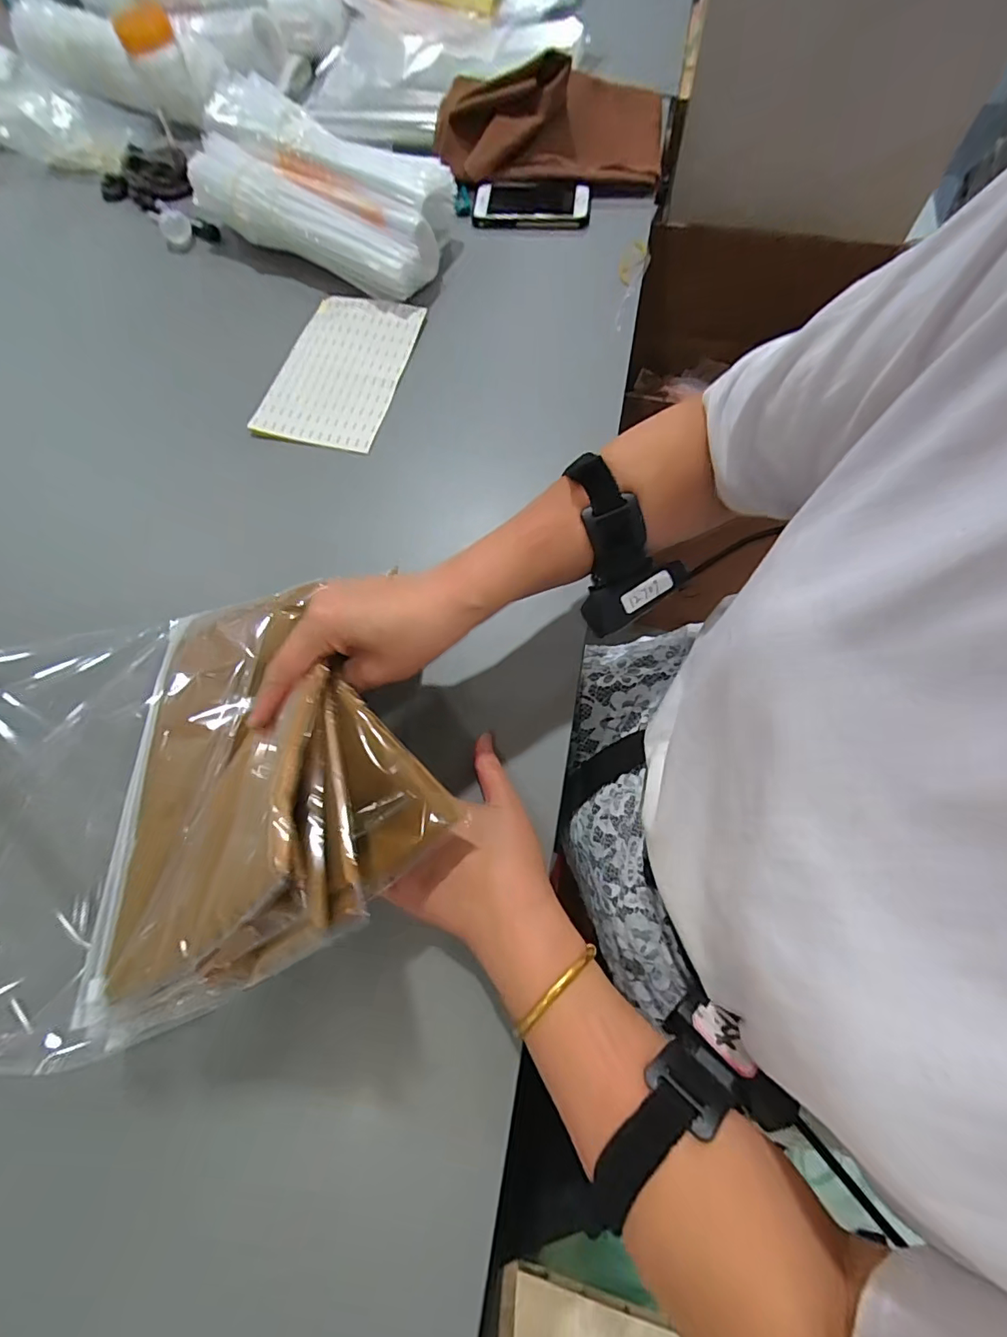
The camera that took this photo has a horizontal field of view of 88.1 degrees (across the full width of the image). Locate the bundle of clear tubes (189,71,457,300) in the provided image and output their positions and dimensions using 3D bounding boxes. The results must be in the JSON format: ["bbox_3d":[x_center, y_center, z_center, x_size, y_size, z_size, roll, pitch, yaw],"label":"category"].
[{"bbox_3d":[-0.198,-0.517,0.571,0.288,0.097,0.134,26,73,12],"label":"bundle of clear tubes"}]

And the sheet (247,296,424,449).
[{"bbox_3d":[-0.168,-0.311,0.541,0.122,0.010,0.190,14,76,6],"label":"sheet"}]

